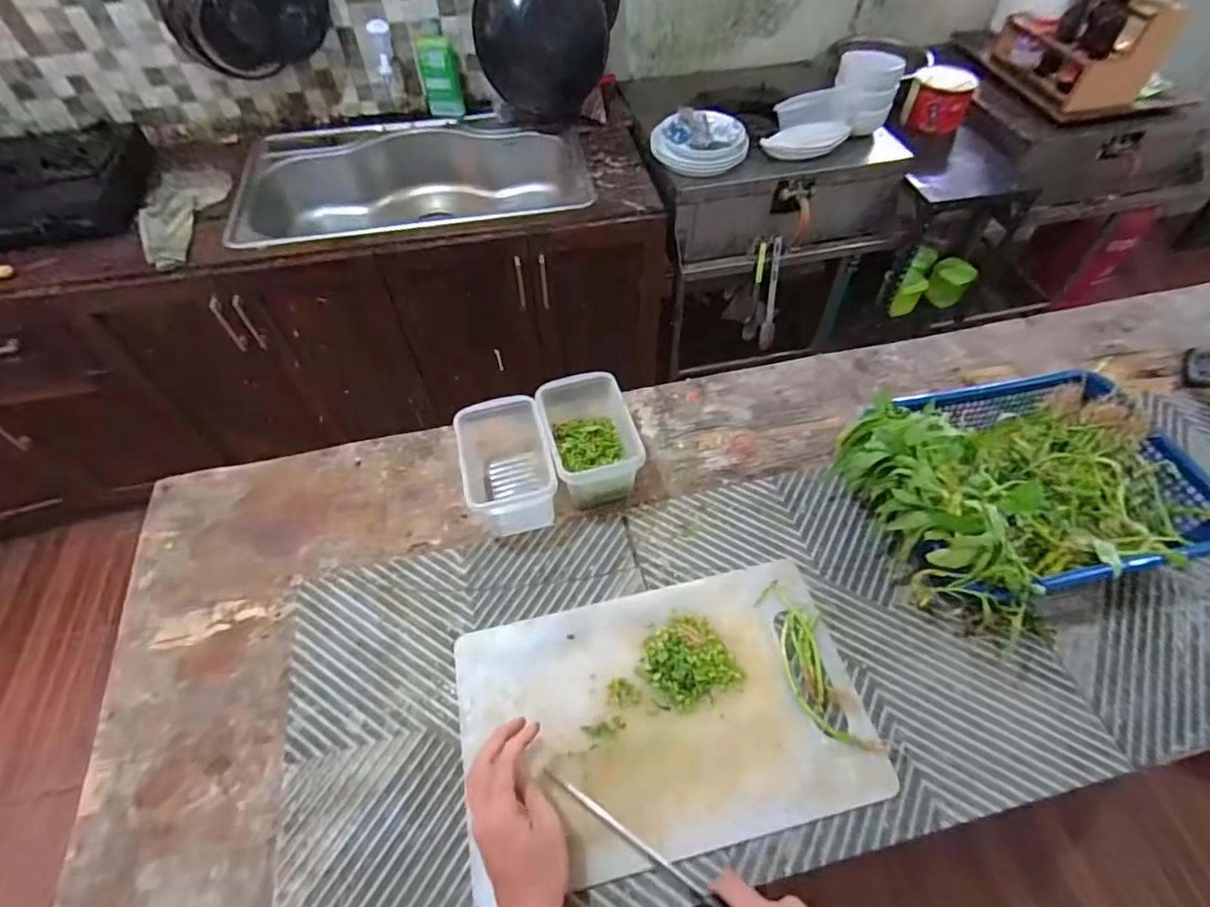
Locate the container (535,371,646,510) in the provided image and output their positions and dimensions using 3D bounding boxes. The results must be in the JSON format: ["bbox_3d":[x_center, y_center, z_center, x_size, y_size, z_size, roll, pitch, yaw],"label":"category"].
[{"bbox_3d":[-0.023,-0.021,0.745,0.103,0.102,0.158,-15,54,-8],"label":"container"}]

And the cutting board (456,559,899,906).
[{"bbox_3d":[0.058,0.259,0.584,0.390,0.016,0.243,-12,53,-6],"label":"cutting board"}]

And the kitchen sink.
[{"bbox_3d":[-0.475,-0.650,1.489,0.832,0.206,0.597,-9,53,-4],"label":"kitchen sink"}]

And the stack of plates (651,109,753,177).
[{"bbox_3d":[0.223,-0.735,1.375,0.219,0.082,0.174,6,54,6],"label":"stack of plates"}]

